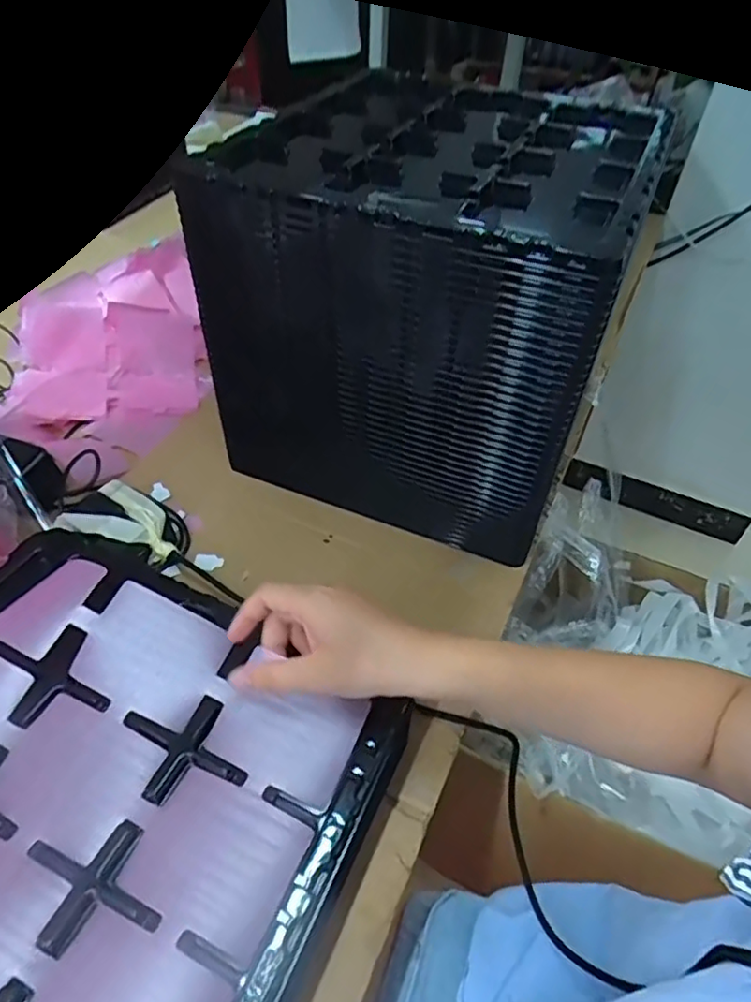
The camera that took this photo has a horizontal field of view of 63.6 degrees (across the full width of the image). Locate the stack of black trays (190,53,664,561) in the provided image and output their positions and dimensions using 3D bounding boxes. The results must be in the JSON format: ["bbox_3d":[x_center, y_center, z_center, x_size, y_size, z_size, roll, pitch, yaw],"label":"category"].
[{"bbox_3d":[0.053,-0.200,0.628,0.325,0.320,0.371,18,45,13],"label":"stack of black trays"}]

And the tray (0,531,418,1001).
[{"bbox_3d":[-0.192,0.182,0.336,0.338,0.047,0.358,20,46,15],"label":"tray"}]

